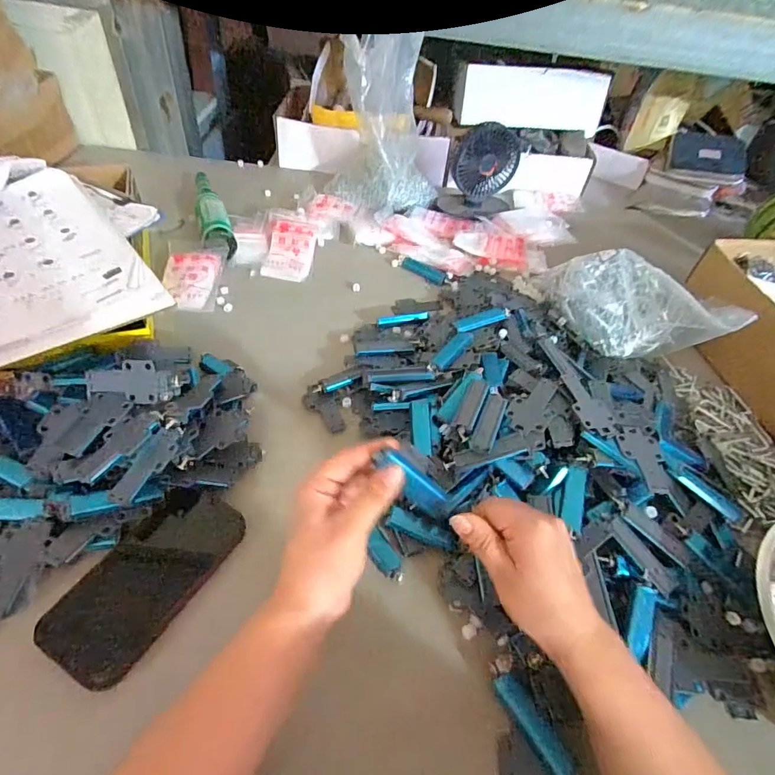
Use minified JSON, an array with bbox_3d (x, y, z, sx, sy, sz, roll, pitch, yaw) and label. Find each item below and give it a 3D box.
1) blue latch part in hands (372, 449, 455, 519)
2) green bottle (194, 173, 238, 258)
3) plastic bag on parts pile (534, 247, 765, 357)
[{"bbox_3d":[0.022,0.075,0.356,0.076,0.024,0.014,49,50,-23],"label":"blue latch part in hands"},{"bbox_3d":[-0.296,-0.295,0.784,0.048,0.051,0.258,-15,55,-17],"label":"green bottle"},{"bbox_3d":[0.338,-0.121,0.664,0.239,0.095,0.156,19,52,9],"label":"plastic bag on parts pile"}]

